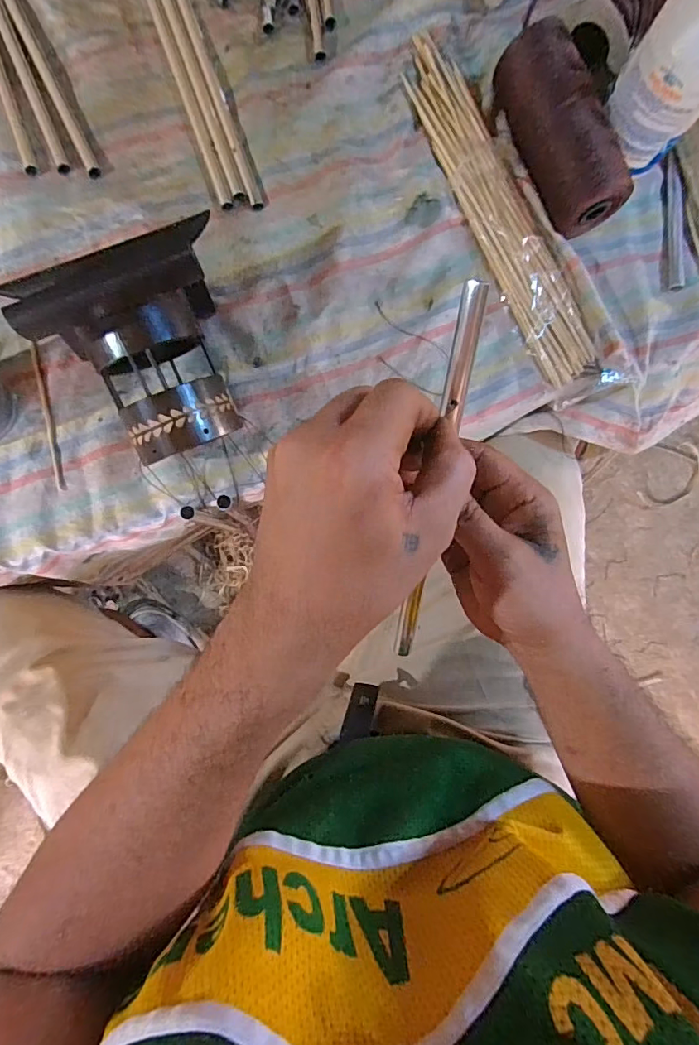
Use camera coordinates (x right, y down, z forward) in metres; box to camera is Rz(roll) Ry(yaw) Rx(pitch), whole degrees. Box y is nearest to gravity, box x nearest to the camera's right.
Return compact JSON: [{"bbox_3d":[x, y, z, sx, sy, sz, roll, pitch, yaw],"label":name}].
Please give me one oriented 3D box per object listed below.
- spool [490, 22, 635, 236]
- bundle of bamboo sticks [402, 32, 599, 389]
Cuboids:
[{"bbox_3d":[0.178,-0.334,0.425,0.052,0.053,0.164,-21,85,-5],"label":"spool"},{"bbox_3d":[0.133,-0.278,0.445,0.057,0.022,0.321,-24,85,-5],"label":"bundle of bamboo sticks"}]

